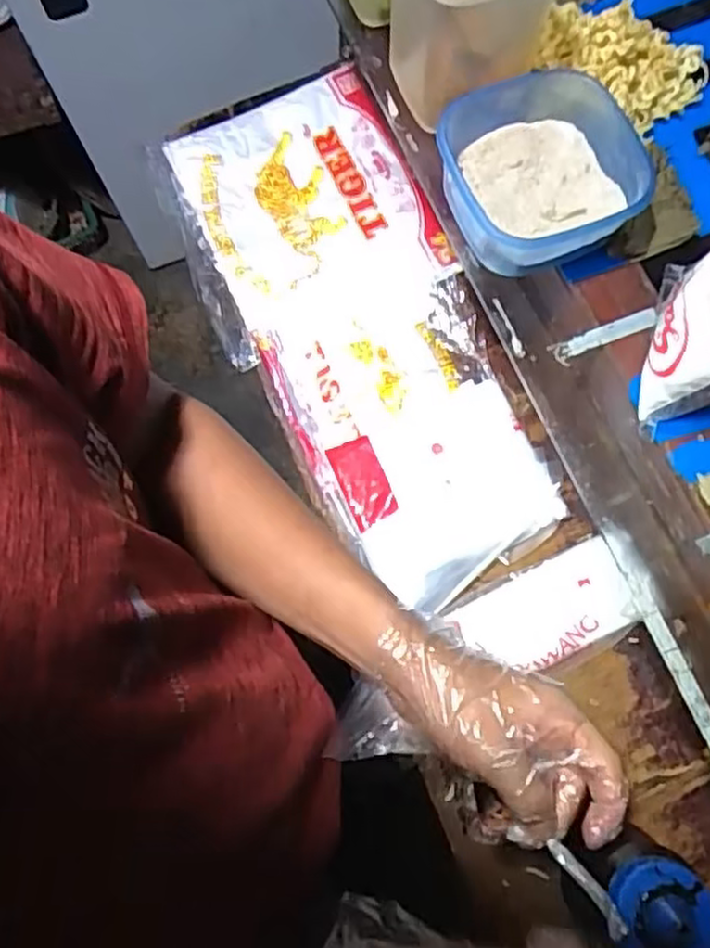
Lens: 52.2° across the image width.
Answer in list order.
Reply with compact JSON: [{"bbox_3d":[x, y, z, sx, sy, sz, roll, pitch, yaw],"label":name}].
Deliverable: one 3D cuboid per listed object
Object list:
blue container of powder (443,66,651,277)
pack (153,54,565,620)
[{"bbox_3d":[0.124,-0.196,0.487,0.125,0.059,0.121,-23,73,-5],"label":"blue container of powder"},{"bbox_3d":[-0.007,-0.134,0.633,0.214,0.023,0.495,-21,73,-4],"label":"pack"}]

